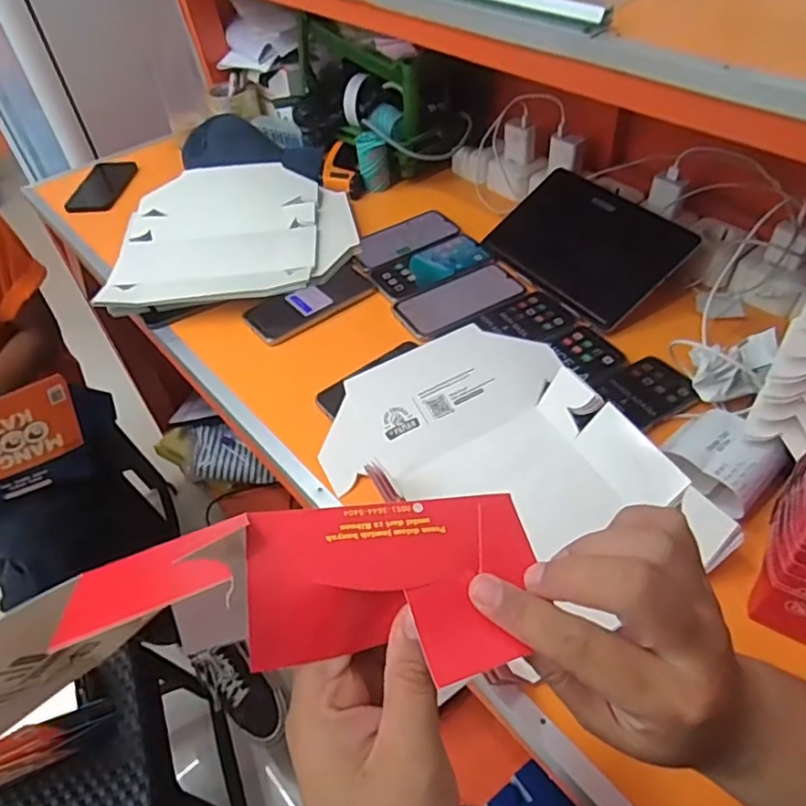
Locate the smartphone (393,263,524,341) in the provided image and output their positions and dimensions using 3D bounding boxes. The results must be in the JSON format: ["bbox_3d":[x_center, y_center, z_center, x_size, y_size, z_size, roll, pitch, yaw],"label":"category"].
[{"bbox_3d":[0.077,-0.140,0.790,0.175,0.004,0.084,-27,52,-19],"label":"smartphone"}]

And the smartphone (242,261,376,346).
[{"bbox_3d":[-0.122,-0.139,0.803,0.175,0.012,0.075,-29,52,-21],"label":"smartphone"}]

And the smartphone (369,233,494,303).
[{"bbox_3d":[0.041,-0.195,0.844,0.170,0.004,0.087,-25,51,-17],"label":"smartphone"}]

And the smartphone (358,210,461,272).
[{"bbox_3d":[0.000,-0.251,0.898,0.168,0.004,0.086,-26,51,-18],"label":"smartphone"}]

